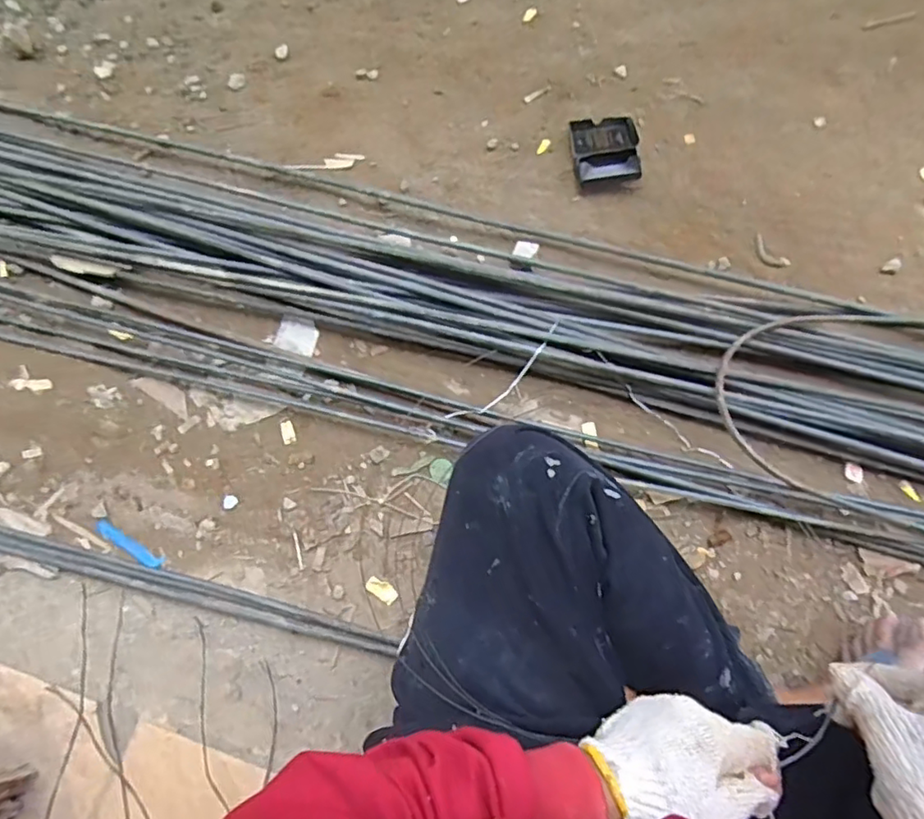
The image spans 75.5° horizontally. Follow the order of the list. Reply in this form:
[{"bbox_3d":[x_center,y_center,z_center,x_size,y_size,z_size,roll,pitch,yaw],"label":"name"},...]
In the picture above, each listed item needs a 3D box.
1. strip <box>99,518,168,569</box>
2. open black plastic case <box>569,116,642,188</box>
[{"bbox_3d":[-0.395,0.160,0.707,0.100,0.007,0.017,28,72,11],"label":"strip"},{"bbox_3d":[0.215,-0.392,0.891,0.095,0.037,0.134,0,69,0],"label":"open black plastic case"}]

